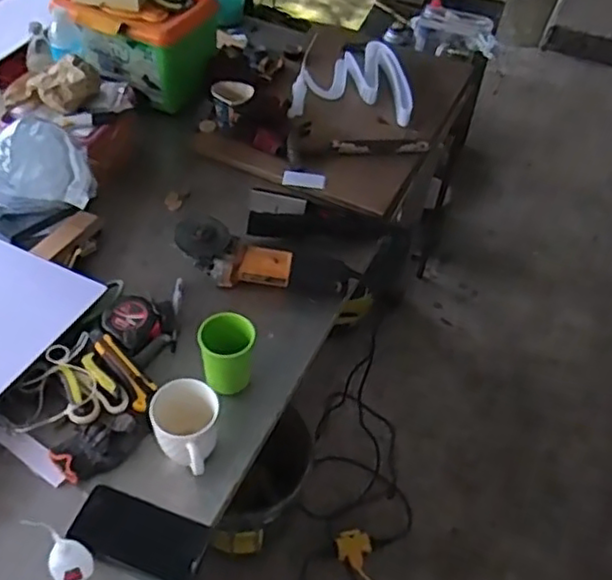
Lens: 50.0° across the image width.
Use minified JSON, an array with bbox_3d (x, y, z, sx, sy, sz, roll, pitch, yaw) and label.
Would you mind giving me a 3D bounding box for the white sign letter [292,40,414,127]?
[{"bbox_3d":[0.110,-0.460,1.437,0.253,0.046,0.254,9,49,3],"label":"white sign letter"}]

